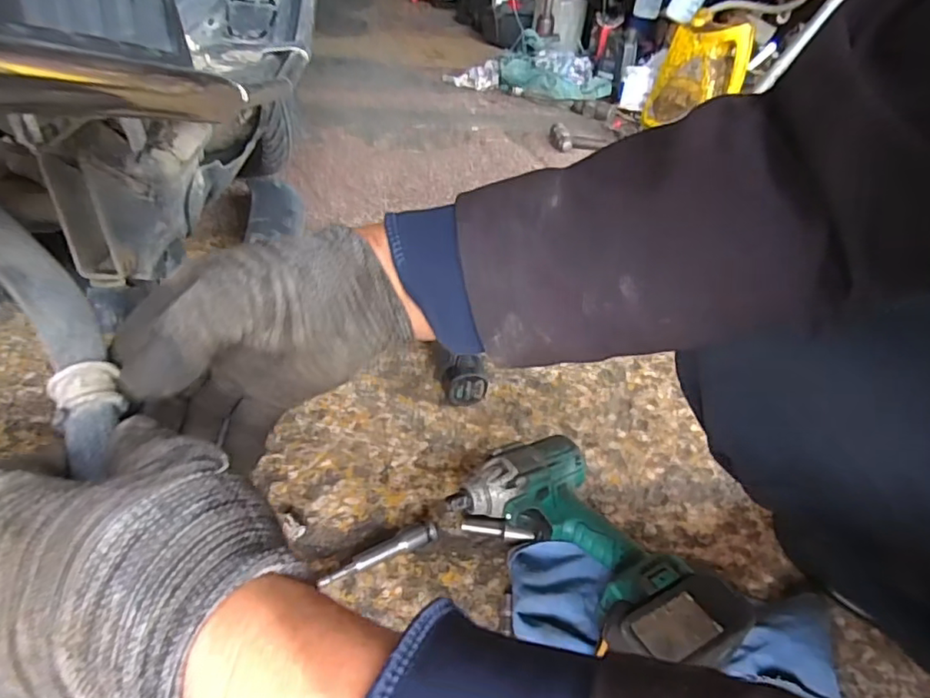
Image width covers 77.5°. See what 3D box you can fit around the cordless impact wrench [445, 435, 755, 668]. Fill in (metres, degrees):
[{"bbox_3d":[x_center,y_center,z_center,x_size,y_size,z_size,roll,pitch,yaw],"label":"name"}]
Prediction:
[{"bbox_3d":[0.110,0.172,0.493,0.124,0.077,0.234,-23,48,-35],"label":"cordless impact wrench"}]

